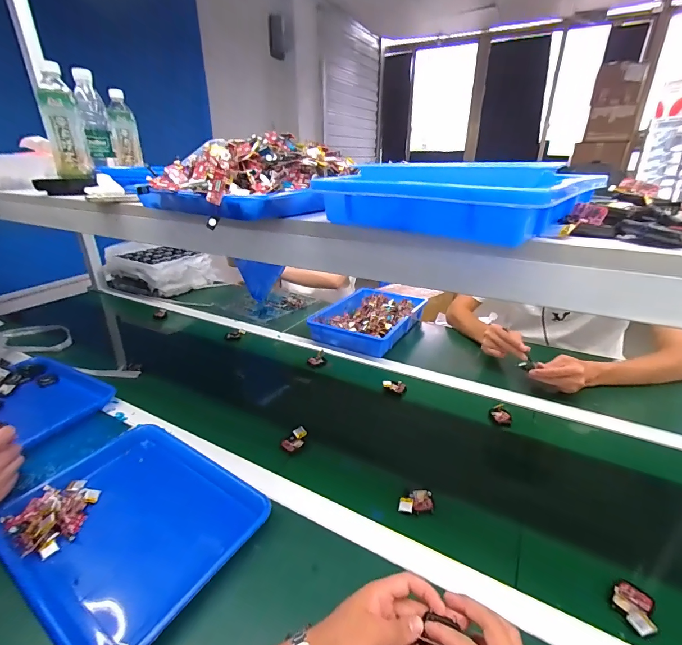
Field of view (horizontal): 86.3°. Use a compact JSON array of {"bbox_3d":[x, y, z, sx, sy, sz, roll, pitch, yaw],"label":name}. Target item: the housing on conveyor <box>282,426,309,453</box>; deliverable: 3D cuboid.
[{"bbox_3d":[-0.083,0.216,0.676,0.033,0.015,0.056,13,28,27],"label":"housing on conveyor"}]

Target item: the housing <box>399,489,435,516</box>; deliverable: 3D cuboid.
[{"bbox_3d":[0.114,0.273,0.555,0.058,0.018,0.037,-4,25,-6],"label":"housing"}]

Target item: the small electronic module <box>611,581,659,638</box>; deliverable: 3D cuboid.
[{"bbox_3d":[0.340,0.332,0.422,0.039,0.019,0.064,16,29,32],"label":"small electronic module"}]

